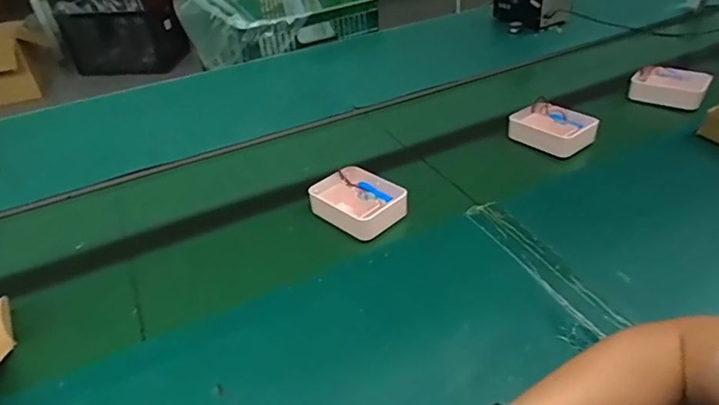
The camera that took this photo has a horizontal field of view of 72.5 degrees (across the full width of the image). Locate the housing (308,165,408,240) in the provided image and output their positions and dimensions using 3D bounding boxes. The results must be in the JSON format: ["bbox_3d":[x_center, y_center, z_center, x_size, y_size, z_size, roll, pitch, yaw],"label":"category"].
[{"bbox_3d":[-0.004,-0.005,0.754,0.133,0.036,0.103,27,47,36],"label":"housing"}]

